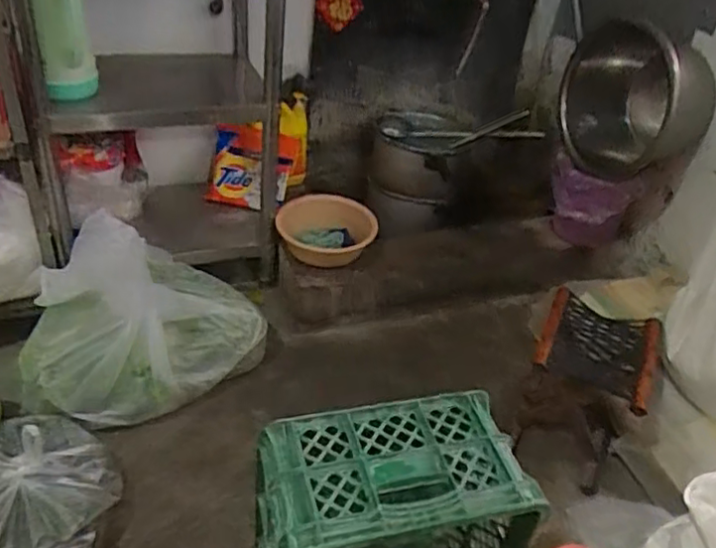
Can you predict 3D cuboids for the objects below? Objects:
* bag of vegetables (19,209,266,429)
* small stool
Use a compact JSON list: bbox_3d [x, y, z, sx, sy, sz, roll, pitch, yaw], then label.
[{"bbox_3d":[-0.512,0.067,1.498,0.348,0.504,0.523,27,42,25],"label":"bag of vegetables"},{"bbox_3d":[0.544,0.298,1.567,0.274,0.360,0.296,20,39,17],"label":"small stool"}]

